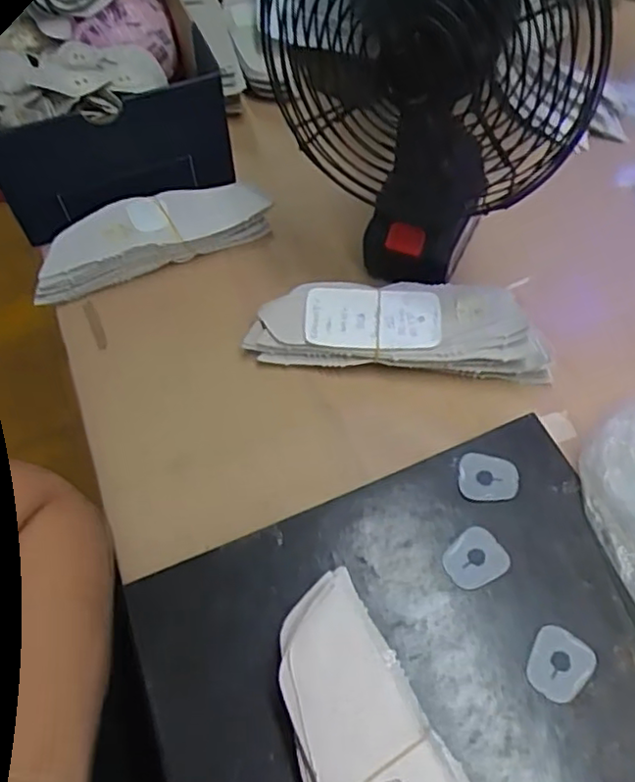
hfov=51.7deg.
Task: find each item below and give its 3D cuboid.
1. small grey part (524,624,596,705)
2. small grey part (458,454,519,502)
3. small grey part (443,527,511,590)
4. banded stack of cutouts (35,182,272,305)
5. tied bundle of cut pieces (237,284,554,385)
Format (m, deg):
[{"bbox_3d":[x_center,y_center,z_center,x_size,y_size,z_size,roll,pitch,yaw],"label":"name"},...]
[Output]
[{"bbox_3d":[0.141,0.159,0.380,0.034,0.004,0.039,27,63,18],"label":"small grey part"},{"bbox_3d":[0.116,0.059,0.445,0.040,0.004,0.033,10,59,9],"label":"small grey part"},{"bbox_3d":[0.100,0.108,0.417,0.039,0.004,0.033,-32,62,-16],"label":"small grey part"},{"bbox_3d":[-0.147,-0.135,0.579,0.209,0.052,0.056,-21,60,-10],"label":"banded stack of cutouts"},{"bbox_3d":[0.062,-0.052,0.517,0.223,0.046,0.064,4,59,5],"label":"tied bundle of cut pieces"}]

